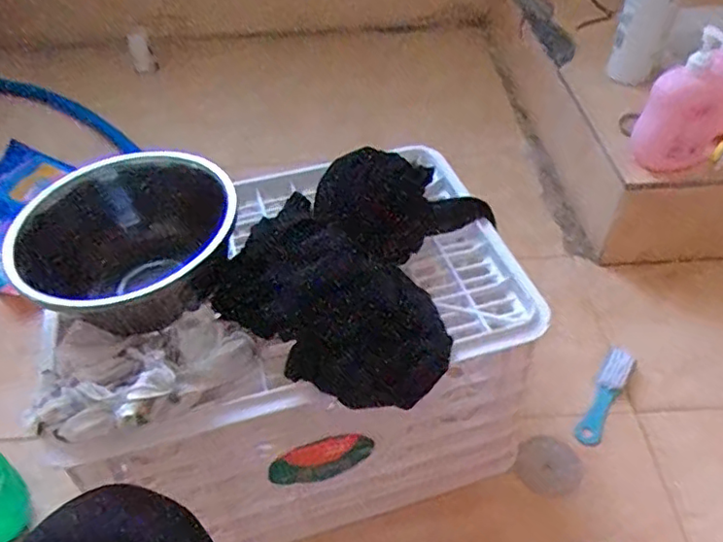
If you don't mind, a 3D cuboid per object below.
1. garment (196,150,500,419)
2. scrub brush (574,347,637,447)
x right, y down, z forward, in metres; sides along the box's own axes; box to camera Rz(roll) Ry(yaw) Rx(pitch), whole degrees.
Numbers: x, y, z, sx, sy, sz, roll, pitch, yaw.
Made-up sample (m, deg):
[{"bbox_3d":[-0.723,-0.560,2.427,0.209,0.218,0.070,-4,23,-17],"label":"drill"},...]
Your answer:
[{"bbox_3d":[0.025,-0.016,0.587,0.193,0.089,0.285,23,51,26],"label":"garment"},{"bbox_3d":[0.318,0.161,0.790,0.036,0.019,0.153,24,52,27],"label":"scrub brush"}]

